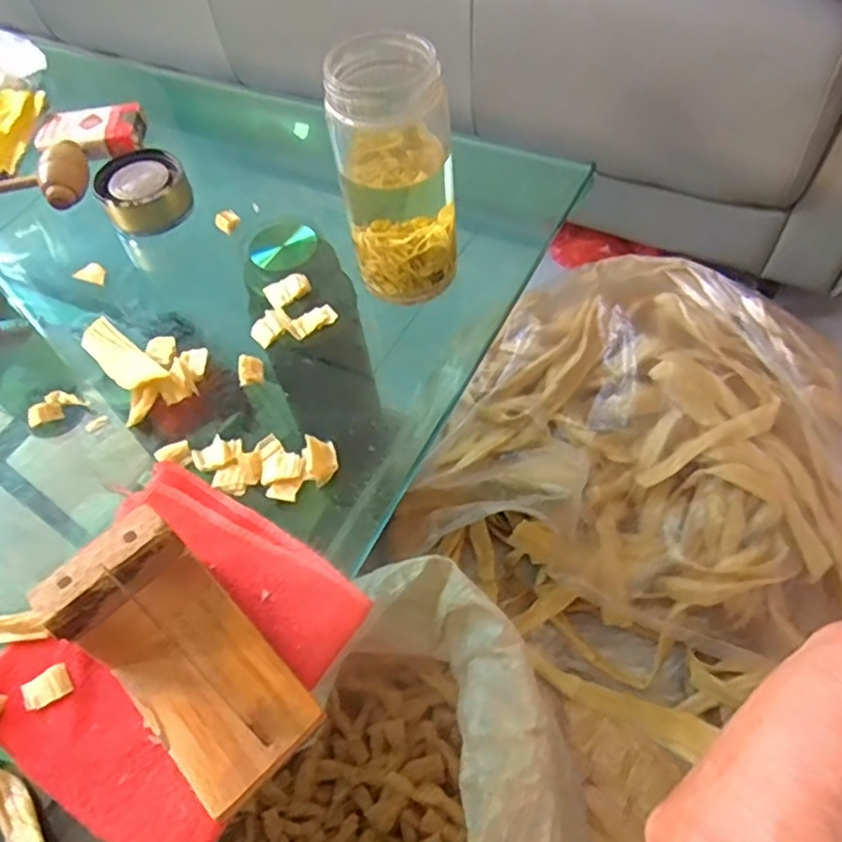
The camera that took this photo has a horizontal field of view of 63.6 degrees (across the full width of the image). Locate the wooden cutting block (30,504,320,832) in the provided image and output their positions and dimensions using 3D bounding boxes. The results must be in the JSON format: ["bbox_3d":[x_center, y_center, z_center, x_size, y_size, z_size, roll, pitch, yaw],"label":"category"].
[{"bbox_3d":[-0.102,0.105,0.296,0.106,0.078,0.060,38,66,26],"label":"wooden cutting block"}]

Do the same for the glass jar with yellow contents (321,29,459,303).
[{"bbox_3d":[-0.015,-0.150,0.414,0.068,0.140,0.071,-7,56,0],"label":"glass jar with yellow contents"}]

